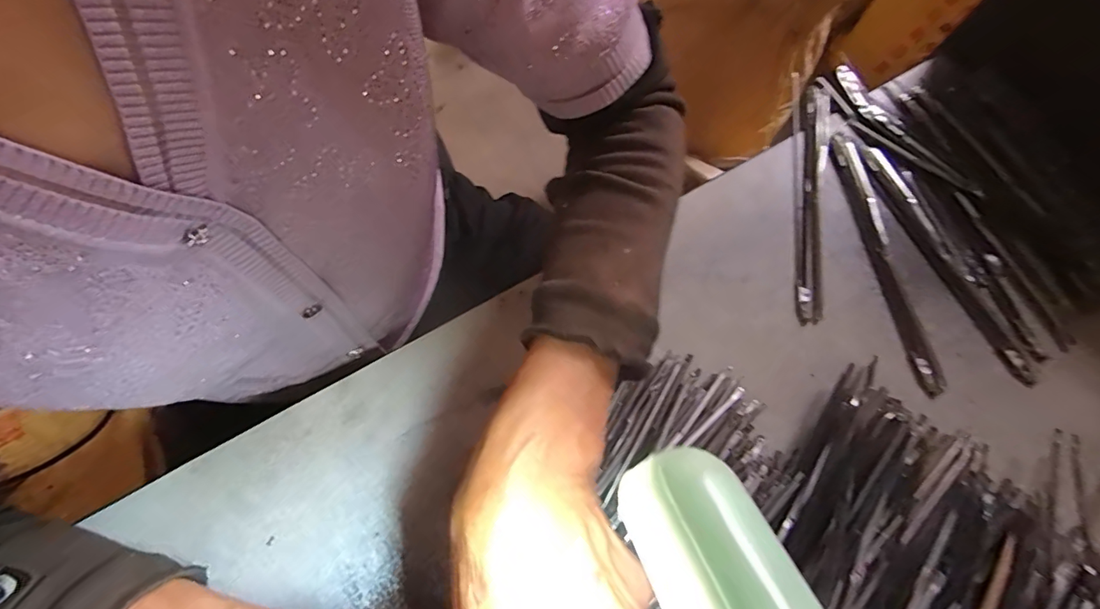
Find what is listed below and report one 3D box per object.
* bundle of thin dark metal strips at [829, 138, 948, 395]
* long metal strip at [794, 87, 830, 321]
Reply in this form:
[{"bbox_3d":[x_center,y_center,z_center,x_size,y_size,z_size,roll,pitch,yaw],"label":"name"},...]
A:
[{"bbox_3d":[0.227,-0.035,0.327,0.018,0.004,0.190,-7,72,-3],"label":"bundle of thin dark metal strips"},{"bbox_3d":[0.187,-0.076,0.342,0.017,0.004,0.189,11,72,3],"label":"long metal strip"}]

